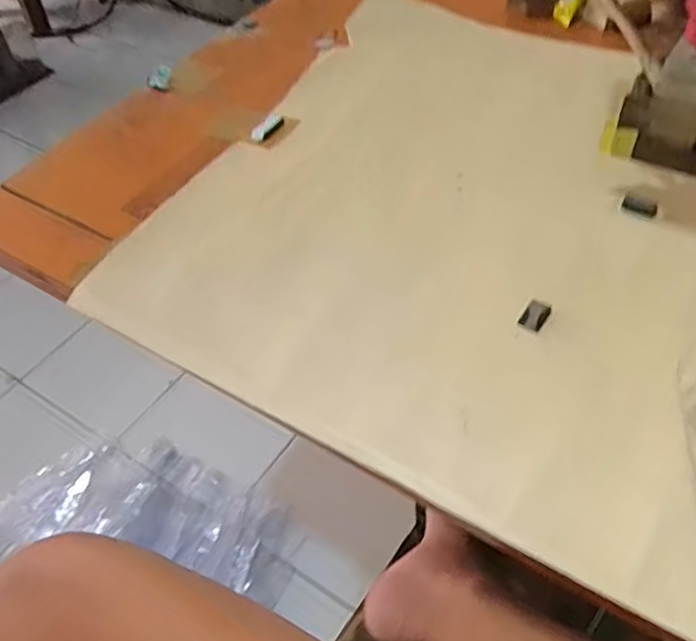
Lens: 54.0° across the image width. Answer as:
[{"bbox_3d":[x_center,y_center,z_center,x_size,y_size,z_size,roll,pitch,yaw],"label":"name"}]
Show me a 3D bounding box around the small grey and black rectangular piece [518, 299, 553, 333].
[{"bbox_3d":[0.115,-0.003,0.420,0.013,0.006,0.019,26,56,27],"label":"small grey and black rectangular piece"}]

